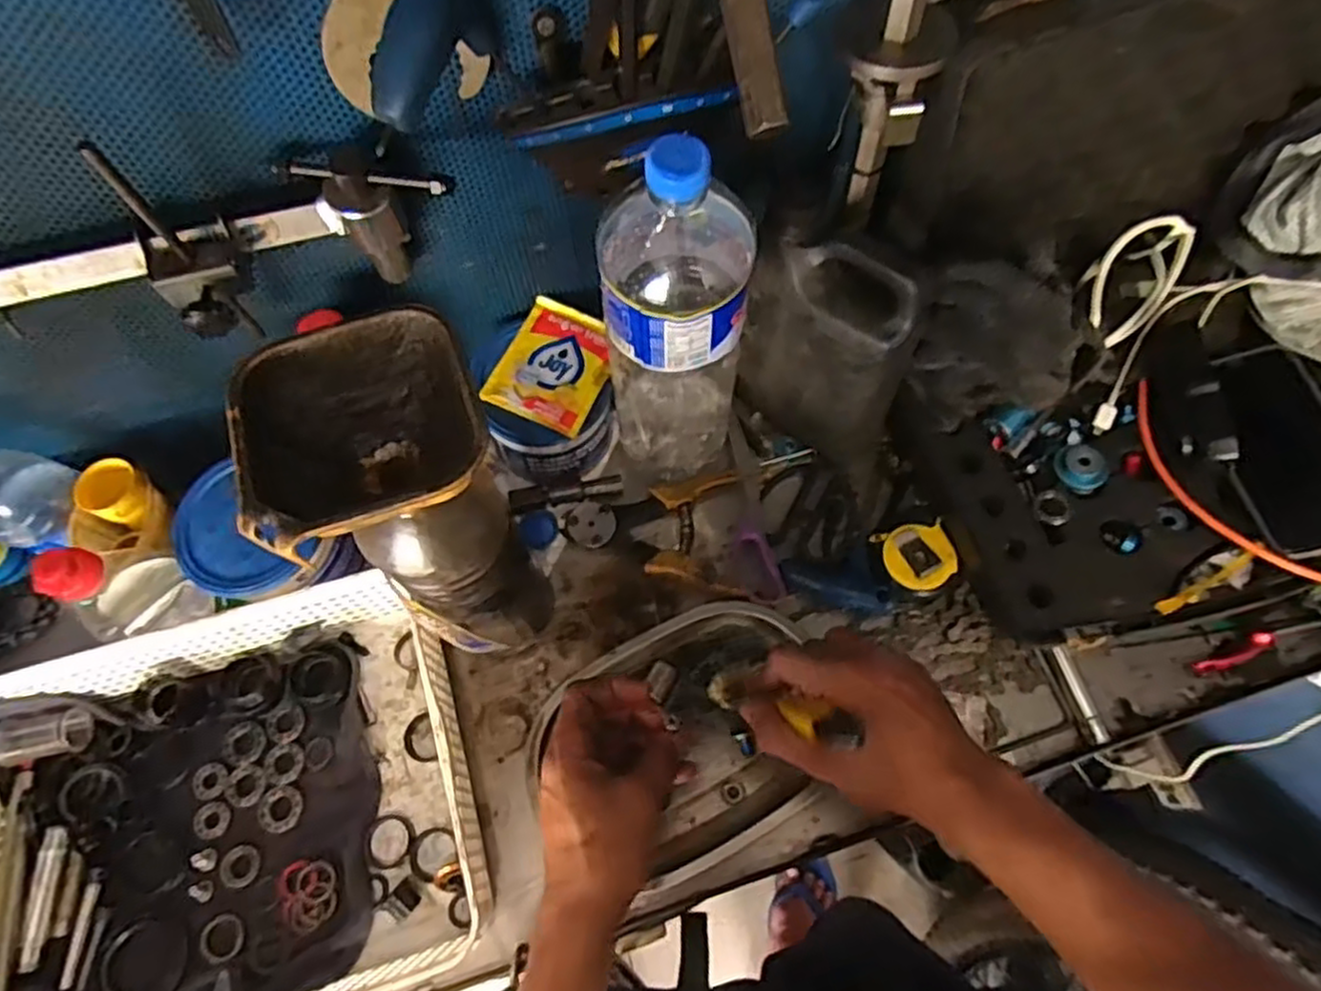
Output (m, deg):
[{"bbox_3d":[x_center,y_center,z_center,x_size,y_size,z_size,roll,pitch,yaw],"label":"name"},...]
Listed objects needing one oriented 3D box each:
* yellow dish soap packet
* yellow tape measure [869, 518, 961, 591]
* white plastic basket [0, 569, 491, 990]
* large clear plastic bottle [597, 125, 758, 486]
[{"bbox_3d":[-0.079,-0.098,0.555,0.079,0.009,0.094,22,70,10],"label":"yellow dish soap packet"},{"bbox_3d":[0.200,0.048,0.578,0.054,0.025,0.053,-19,68,-7],"label":"yellow tape measure"},{"bbox_3d":[-0.292,0.211,0.481,0.328,0.091,0.270,-18,68,-6],"label":"white plastic basket"},{"bbox_3d":[0.014,-0.112,0.495,0.095,0.304,0.104,0,67,1],"label":"large clear plastic bottle"}]

